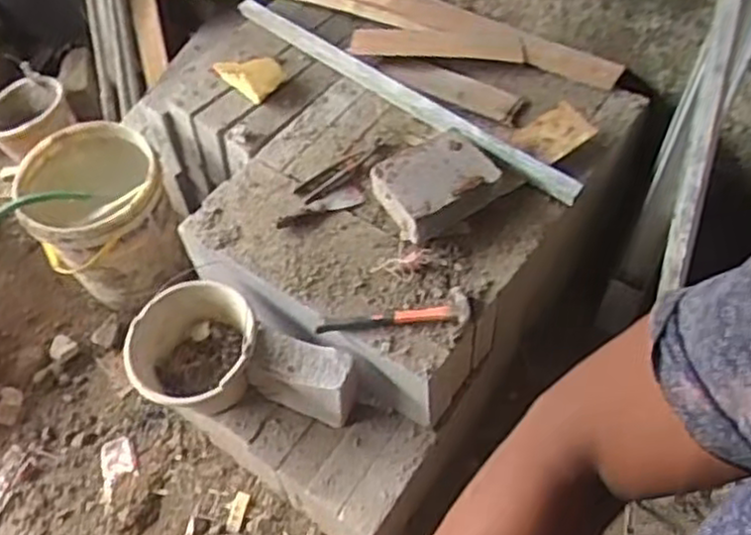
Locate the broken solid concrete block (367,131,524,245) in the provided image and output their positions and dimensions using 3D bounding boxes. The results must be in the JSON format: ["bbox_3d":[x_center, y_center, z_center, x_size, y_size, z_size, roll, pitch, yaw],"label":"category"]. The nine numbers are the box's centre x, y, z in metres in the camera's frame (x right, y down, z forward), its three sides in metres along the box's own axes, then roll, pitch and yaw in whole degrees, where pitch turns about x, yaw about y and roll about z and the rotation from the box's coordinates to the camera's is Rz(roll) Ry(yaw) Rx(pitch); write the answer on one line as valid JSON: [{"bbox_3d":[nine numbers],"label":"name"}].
[{"bbox_3d":[0.129,-0.169,1.442,0.241,0.072,0.185,-29,57,-17],"label":"broken solid concrete block"}]

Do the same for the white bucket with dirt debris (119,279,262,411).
[{"bbox_3d":[-0.339,0.170,1.432,0.244,0.160,0.236,-2,53,3],"label":"white bucket with dirt debris"}]

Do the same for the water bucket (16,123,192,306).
[{"bbox_3d":[-0.611,-0.098,1.719,0.295,0.362,0.292,-2,53,3],"label":"water bucket"}]

